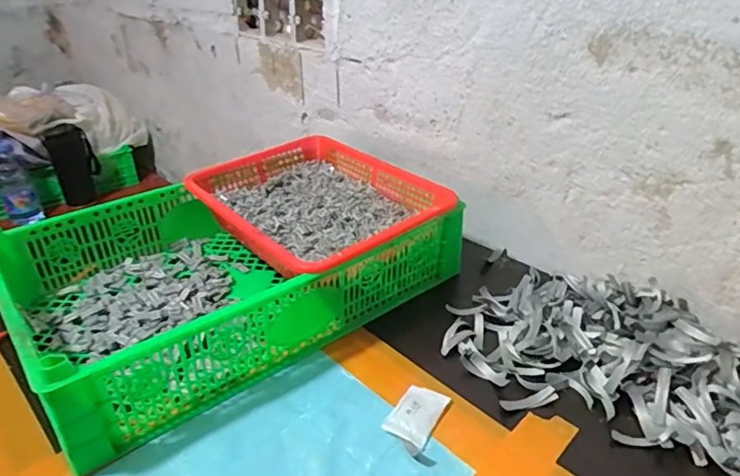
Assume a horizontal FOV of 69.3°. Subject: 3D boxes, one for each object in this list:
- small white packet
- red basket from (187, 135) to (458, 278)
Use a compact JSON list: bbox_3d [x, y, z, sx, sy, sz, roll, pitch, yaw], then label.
[{"bbox_3d":[0.042,0.159,0.481,0.040,0.010,0.073,16,34,26],"label":"small white packet"},{"bbox_3d":[-0.067,-0.038,0.681,0.238,0.068,0.301,-22,36,-33],"label":"red basket"}]

